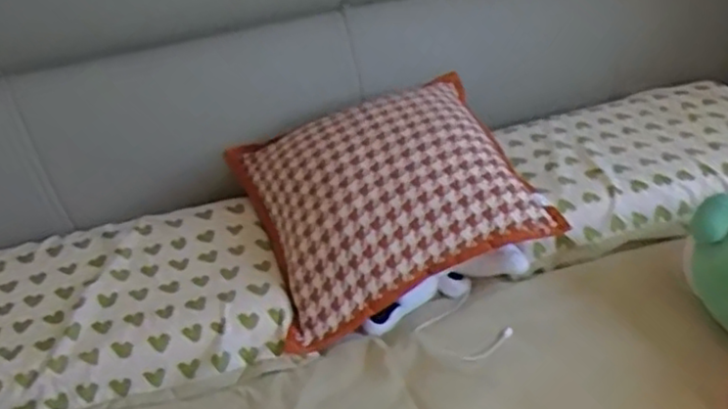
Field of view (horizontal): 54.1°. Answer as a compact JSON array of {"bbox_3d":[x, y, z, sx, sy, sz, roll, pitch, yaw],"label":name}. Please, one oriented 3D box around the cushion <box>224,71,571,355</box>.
[{"bbox_3d":[0.034,-0.004,1.082,0.402,0.180,0.346,-14,34,-11],"label":"cushion"}]

